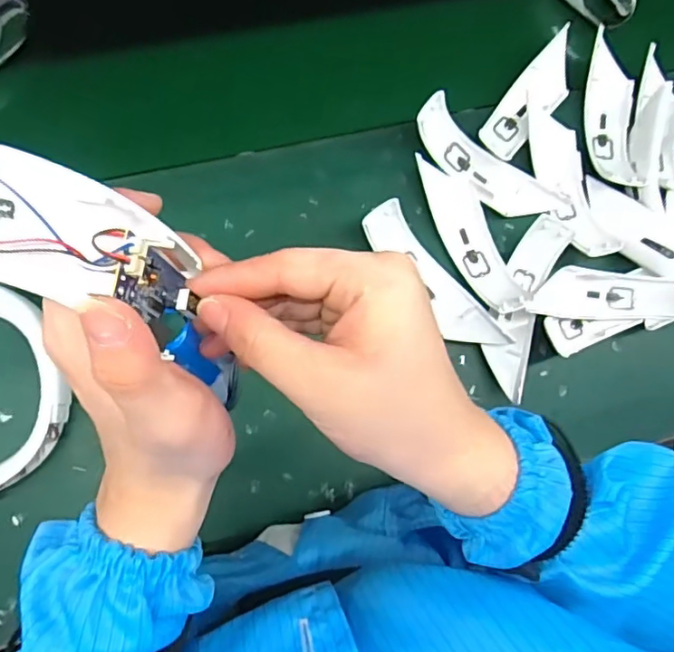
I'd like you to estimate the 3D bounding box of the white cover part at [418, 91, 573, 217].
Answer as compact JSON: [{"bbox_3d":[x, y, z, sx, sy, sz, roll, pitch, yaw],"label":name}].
[{"bbox_3d":[0.155,-0.158,0.586,0.175,0.044,0.053,33,79,-2],"label":"white cover part"}]

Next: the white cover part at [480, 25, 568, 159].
[{"bbox_3d":[0.205,-0.241,0.609,0.049,0.025,0.143,39,78,0],"label":"white cover part"}]

